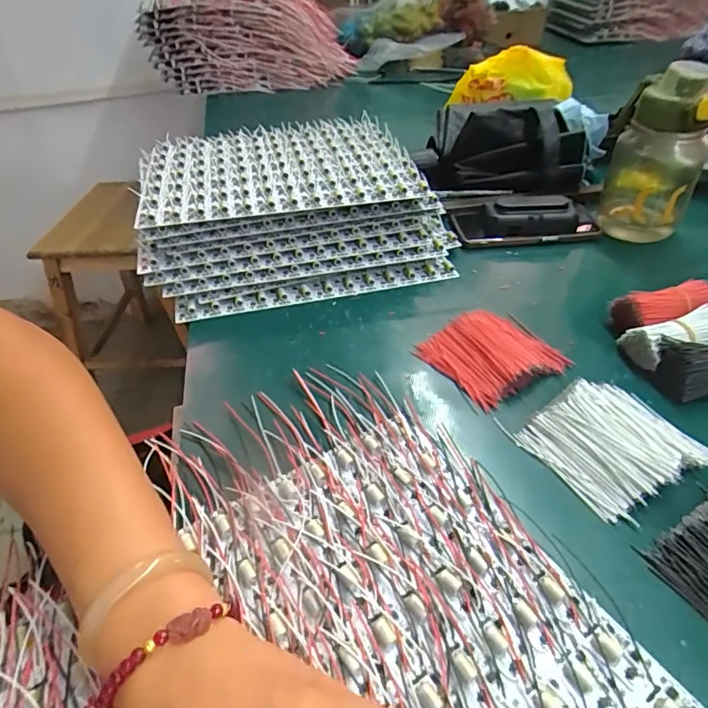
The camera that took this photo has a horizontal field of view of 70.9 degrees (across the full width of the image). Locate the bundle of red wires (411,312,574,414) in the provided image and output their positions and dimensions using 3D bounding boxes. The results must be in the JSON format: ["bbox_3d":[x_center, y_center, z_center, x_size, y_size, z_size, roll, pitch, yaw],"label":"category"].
[{"bbox_3d":[0.117,-0.003,0.424,0.098,0.021,0.088,-22,46,-22],"label":"bundle of red wires"}]

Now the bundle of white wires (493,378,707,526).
[{"bbox_3d":[0.180,0.059,0.348,0.101,0.021,0.093,-22,46,-22],"label":"bundle of white wires"}]

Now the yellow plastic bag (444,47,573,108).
[{"bbox_3d":[0.262,-0.443,0.795,0.195,0.090,0.123,-1,42,7],"label":"yellow plastic bag"}]

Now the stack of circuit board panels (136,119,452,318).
[{"bbox_3d":[-0.080,-0.173,0.580,0.313,0.092,0.301,-13,43,-13],"label":"stack of circuit board panels"}]

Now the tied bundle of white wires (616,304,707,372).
[{"bbox_3d":[0.276,-0.018,0.412,0.090,0.023,0.040,-17,43,0],"label":"tied bundle of white wires"}]

